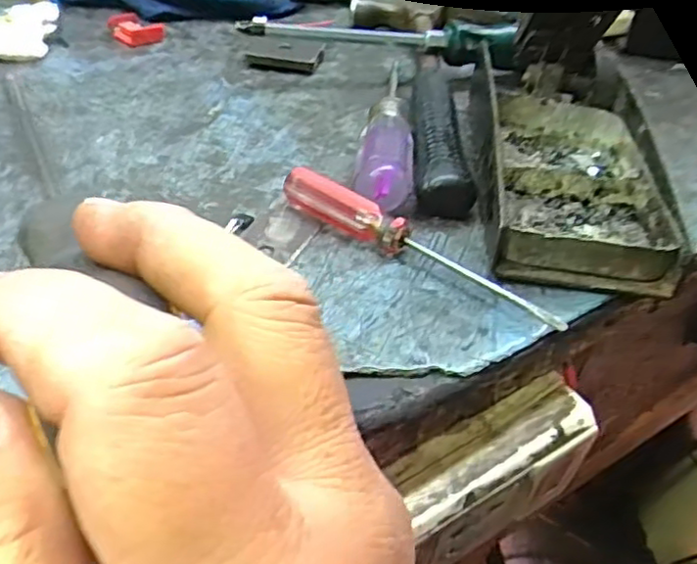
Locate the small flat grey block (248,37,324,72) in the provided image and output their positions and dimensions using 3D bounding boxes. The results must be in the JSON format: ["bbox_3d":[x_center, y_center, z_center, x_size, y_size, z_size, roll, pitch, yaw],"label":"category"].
[{"bbox_3d":[-0.036,-0.134,0.398,0.040,0.008,0.032,12,39,8],"label":"small flat grey block"}]

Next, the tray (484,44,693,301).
[{"bbox_3d":[0.094,-0.055,0.292,0.068,0.031,0.152,8,38,3],"label":"tray"}]

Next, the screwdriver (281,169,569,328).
[{"bbox_3d":[0.025,-0.015,0.247,0.118,0.014,0.018,27,43,25],"label":"screwdriver"}]

